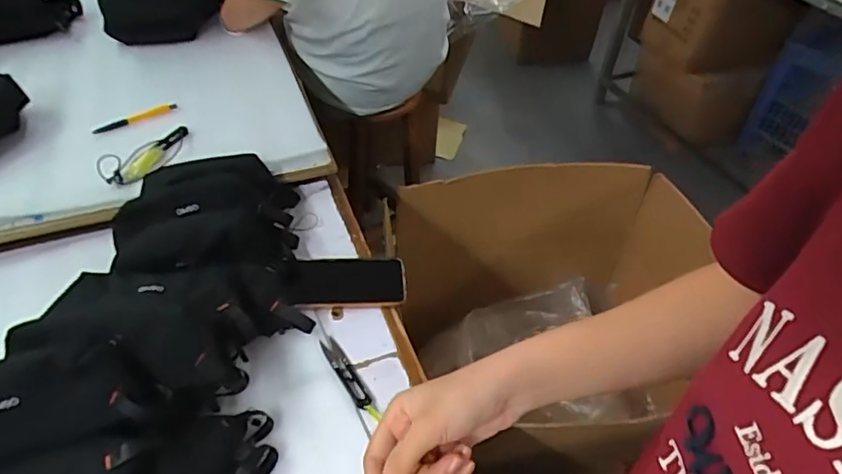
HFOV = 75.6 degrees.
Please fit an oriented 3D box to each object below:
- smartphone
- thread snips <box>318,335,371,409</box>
[{"bbox_3d":[-0.094,0.057,0.699,0.146,0.015,0.078,-4,47,-5],"label":"smartphone"},{"bbox_3d":[-0.086,0.154,0.619,0.020,0.006,0.099,-25,52,-23],"label":"thread snips"}]

